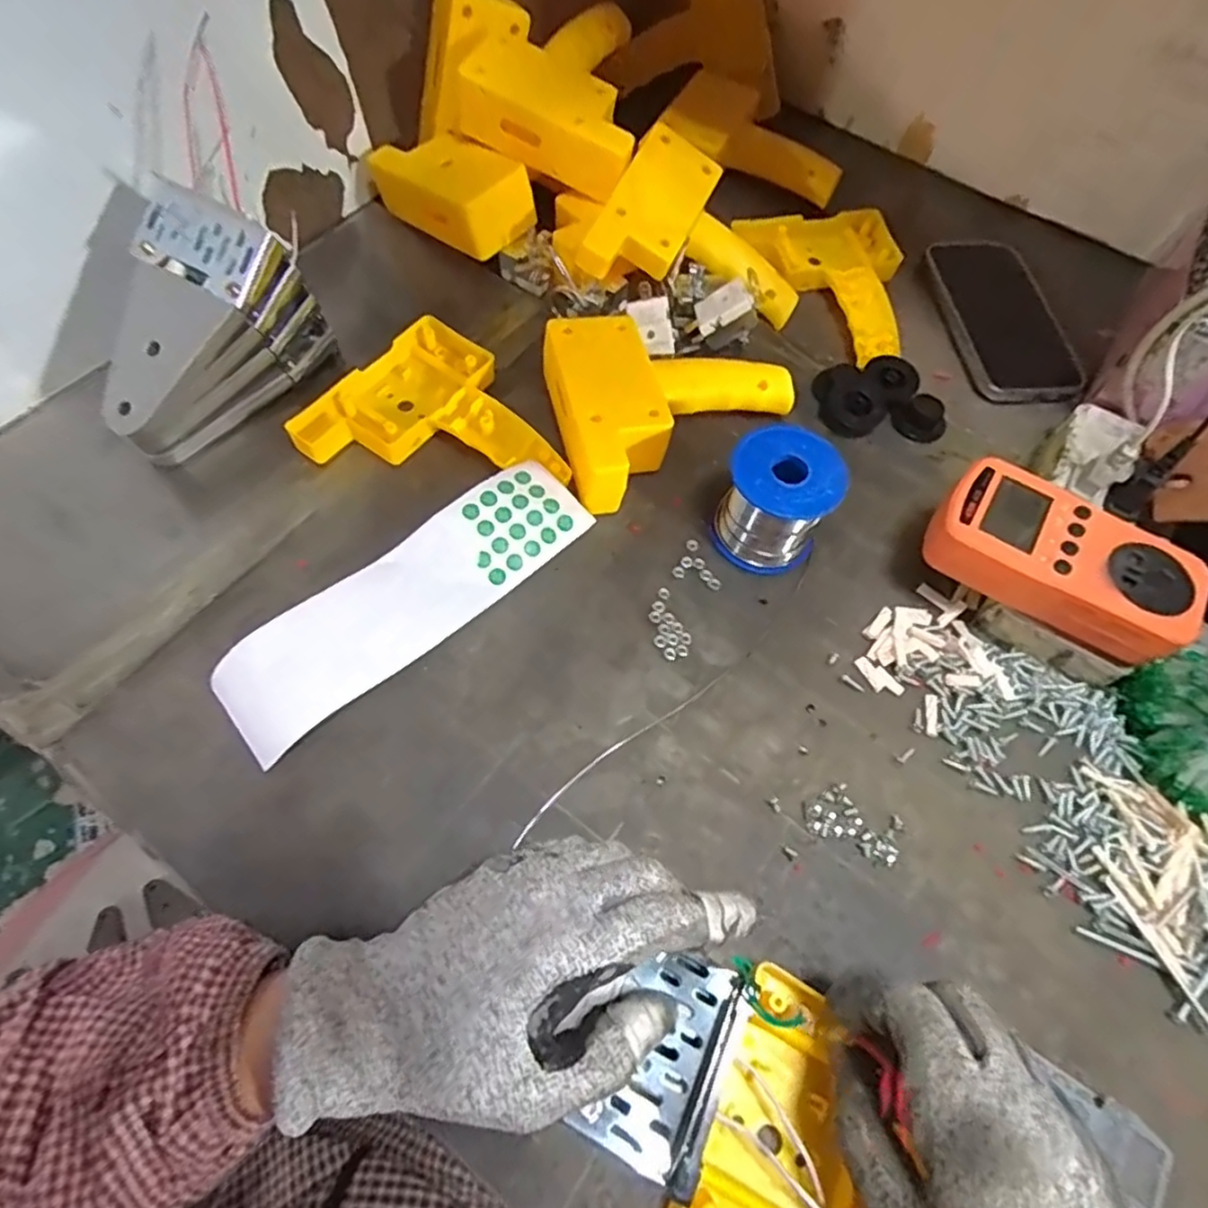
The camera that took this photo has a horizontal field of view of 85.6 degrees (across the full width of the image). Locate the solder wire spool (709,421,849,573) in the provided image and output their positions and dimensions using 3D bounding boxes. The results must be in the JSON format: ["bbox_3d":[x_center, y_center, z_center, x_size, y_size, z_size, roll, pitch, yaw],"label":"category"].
[{"bbox_3d":[0.103,-0.063,0.385,0.061,0.062,0.063,2,63,-3],"label":"solder wire spool"}]

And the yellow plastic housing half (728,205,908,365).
[{"bbox_3d":[0.190,-0.259,0.509,0.111,0.026,0.151,-33,70,-18],"label":"yellow plastic housing half"}]

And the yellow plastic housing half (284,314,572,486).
[{"bbox_3d":[-0.097,-0.106,0.412,0.150,0.024,0.124,35,66,13],"label":"yellow plastic housing half"}]

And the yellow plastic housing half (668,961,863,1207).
[{"bbox_3d":[0.067,0.220,0.257,0.061,0.026,0.125,24,66,8],"label":"yellow plastic housing half"}]

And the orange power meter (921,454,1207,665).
[{"bbox_3d":[0.244,-0.024,0.351,0.129,0.033,0.064,30,65,11],"label":"orange power meter"}]

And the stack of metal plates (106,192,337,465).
[{"bbox_3d":[-0.237,-0.159,0.387,0.064,0.108,0.138,42,68,16],"label":"stack of metal plates"}]

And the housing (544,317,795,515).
[{"bbox_3d":[0.048,-0.131,0.422,0.154,0.050,0.123,-12,65,-10],"label":"housing"}]

